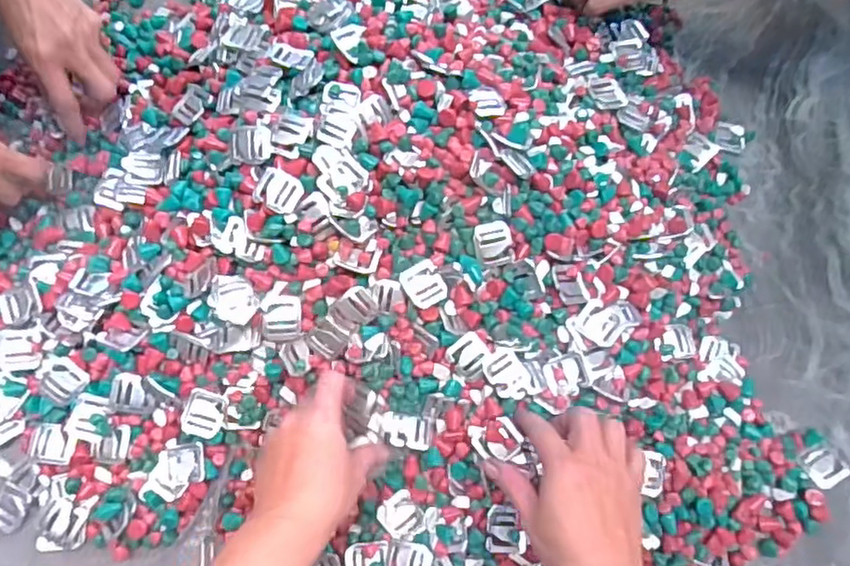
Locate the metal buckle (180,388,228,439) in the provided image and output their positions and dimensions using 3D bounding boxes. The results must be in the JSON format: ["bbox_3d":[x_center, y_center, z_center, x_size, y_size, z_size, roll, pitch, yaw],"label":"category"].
[{"bbox_3d":[-0.177,0.104,0.492,0.030,0.004,0.036,18,86,-13],"label":"metal buckle"}]

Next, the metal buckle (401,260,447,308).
[{"bbox_3d":[-0.001,0.001,0.489,0.030,0.005,0.034,-30,75,-10],"label":"metal buckle"}]

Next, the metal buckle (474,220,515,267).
[{"bbox_3d":[0.055,-0.031,0.497,0.033,0.007,0.033,-11,105,3],"label":"metal buckle"}]

